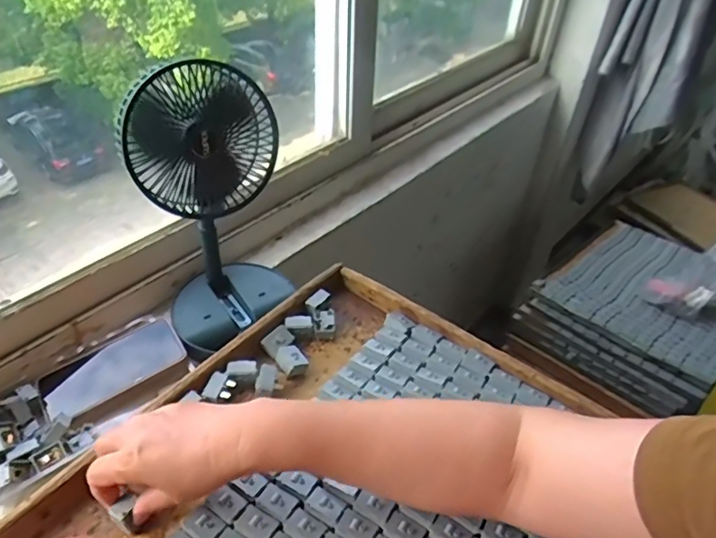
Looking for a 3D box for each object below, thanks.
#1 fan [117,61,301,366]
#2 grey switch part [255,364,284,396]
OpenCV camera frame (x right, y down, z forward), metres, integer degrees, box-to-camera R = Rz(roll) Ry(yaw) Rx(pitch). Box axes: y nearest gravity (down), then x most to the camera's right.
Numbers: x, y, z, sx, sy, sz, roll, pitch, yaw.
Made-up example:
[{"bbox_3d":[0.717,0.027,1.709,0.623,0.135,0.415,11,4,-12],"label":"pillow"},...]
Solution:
[{"bbox_3d":[-0.176,-0.062,0.615,0.142,0.301,0.153,35,51,30],"label":"fan"},{"bbox_3d":[-0.087,0.111,0.522,0.025,0.016,0.030,7,43,0],"label":"grey switch part"}]

